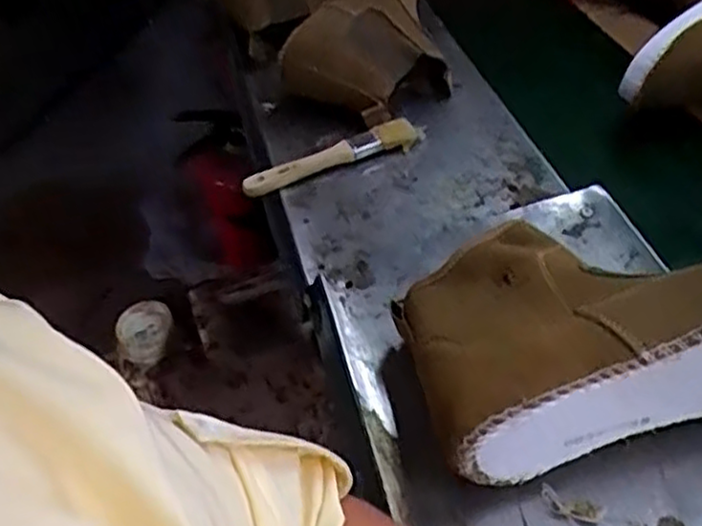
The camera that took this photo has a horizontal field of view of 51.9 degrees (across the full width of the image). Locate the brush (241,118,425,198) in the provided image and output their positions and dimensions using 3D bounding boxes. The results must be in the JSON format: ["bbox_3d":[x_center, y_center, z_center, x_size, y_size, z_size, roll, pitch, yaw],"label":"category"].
[{"bbox_3d":[-0.014,-0.096,0.656,0.174,0.015,0.029,-22,46,-12],"label":"brush"}]

